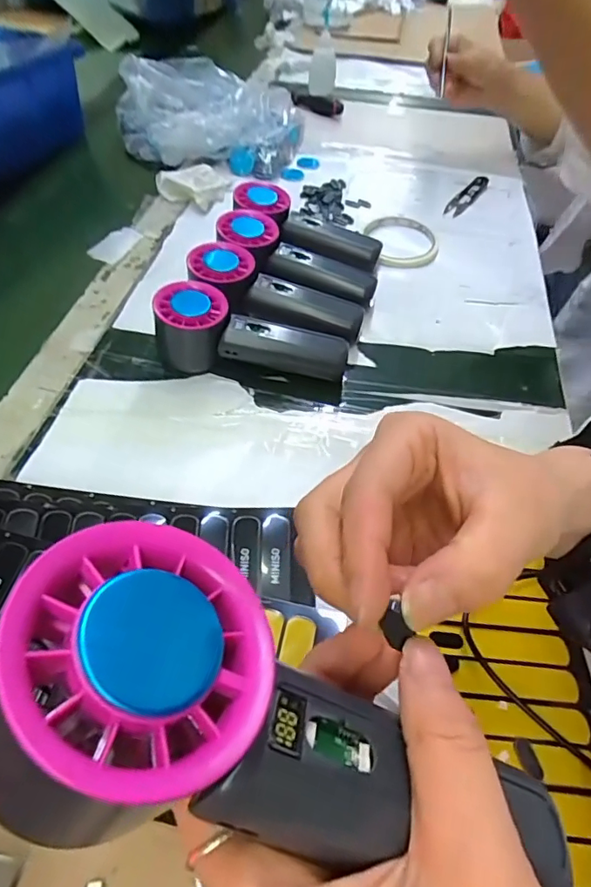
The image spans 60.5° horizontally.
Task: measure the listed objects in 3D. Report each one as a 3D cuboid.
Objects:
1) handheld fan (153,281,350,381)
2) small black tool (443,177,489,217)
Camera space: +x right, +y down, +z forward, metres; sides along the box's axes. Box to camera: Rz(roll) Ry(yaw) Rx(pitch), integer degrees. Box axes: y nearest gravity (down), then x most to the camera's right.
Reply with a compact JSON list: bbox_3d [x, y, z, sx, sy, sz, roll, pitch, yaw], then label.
[{"bbox_3d":[-0.036,-0.088,0.426,0.161,0.049,0.054,10,50,-14],"label":"handheld fan"},{"bbox_3d":[0.216,-0.310,0.634,0.023,0.008,0.109,31,56,21],"label":"small black tool"}]

